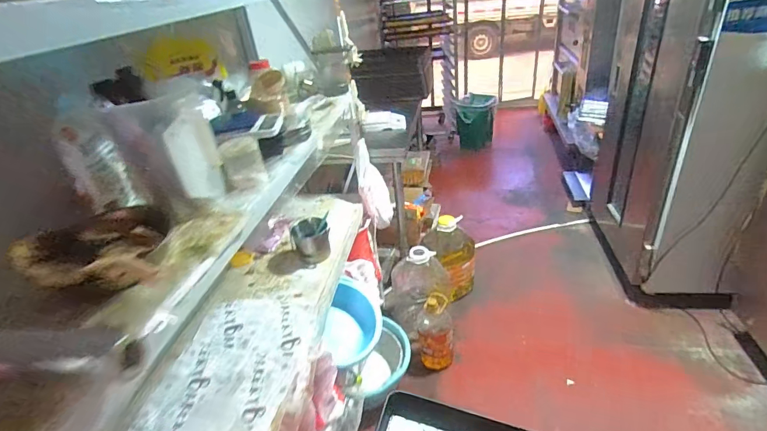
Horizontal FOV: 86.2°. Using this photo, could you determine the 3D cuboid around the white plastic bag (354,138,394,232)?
[{"bbox_3d":[-0.043,-0.128,1.830,0.133,0.371,0.118,-7,32,-1],"label":"white plastic bag"}]

